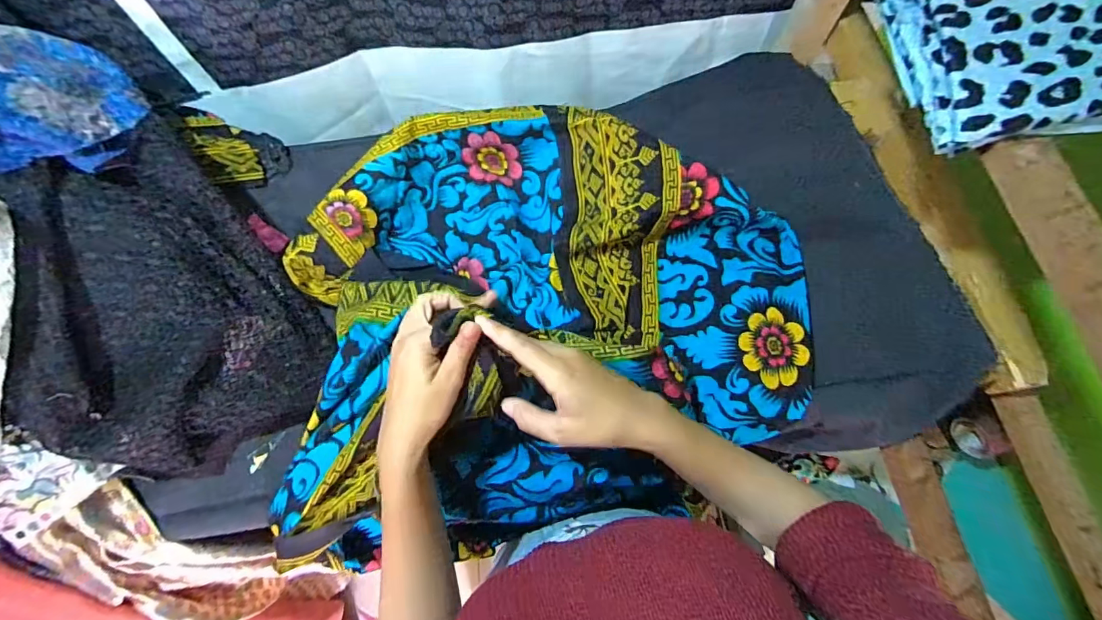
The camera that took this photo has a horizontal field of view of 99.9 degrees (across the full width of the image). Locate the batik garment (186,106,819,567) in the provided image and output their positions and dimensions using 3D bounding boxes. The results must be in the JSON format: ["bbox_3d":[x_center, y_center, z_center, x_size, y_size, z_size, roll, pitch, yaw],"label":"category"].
[{"bbox_3d":[-0.029,-0.052,0.522,0.598,0.103,0.493,-18,70,-7],"label":"batik garment"}]

